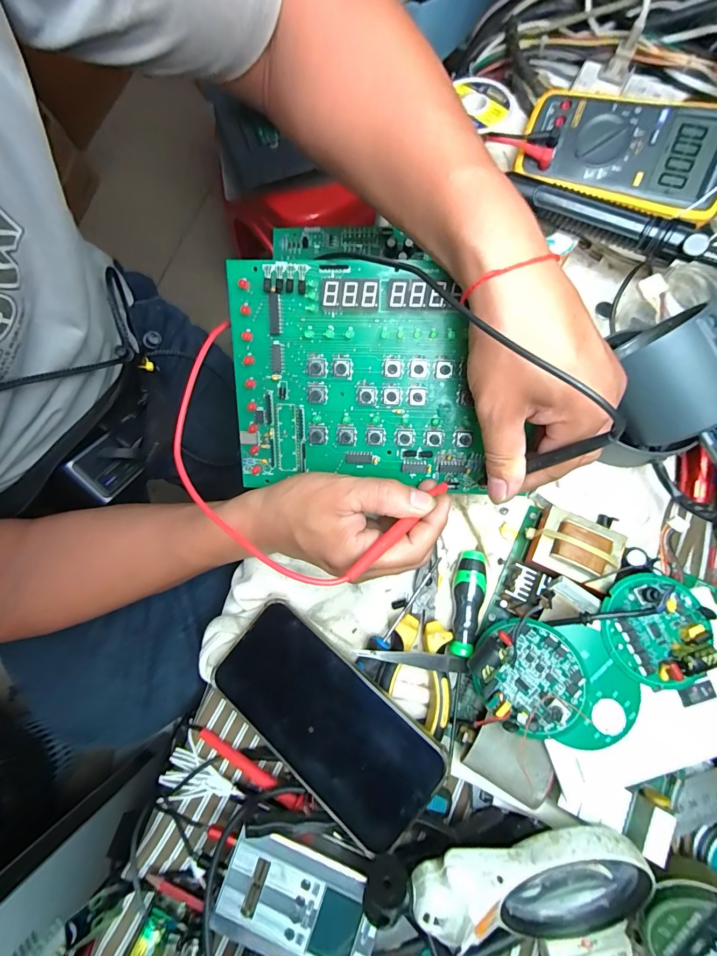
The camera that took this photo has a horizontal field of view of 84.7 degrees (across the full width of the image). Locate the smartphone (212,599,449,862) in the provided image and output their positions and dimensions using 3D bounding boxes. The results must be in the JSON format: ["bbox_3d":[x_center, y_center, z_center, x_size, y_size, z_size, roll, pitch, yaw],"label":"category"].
[{"bbox_3d":[-0.024,0.165,0.269,0.162,0.008,0.079,38,83,15],"label":"smartphone"}]

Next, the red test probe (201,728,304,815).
[{"bbox_3d":[-0.081,0.215,0.290,0.095,0.014,0.010,21,79,21],"label":"red test probe"}]

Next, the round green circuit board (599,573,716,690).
[{"bbox_3d":[0.195,0.098,0.257,0.063,0.020,0.068,35,81,8],"label":"round green circuit board"}]

